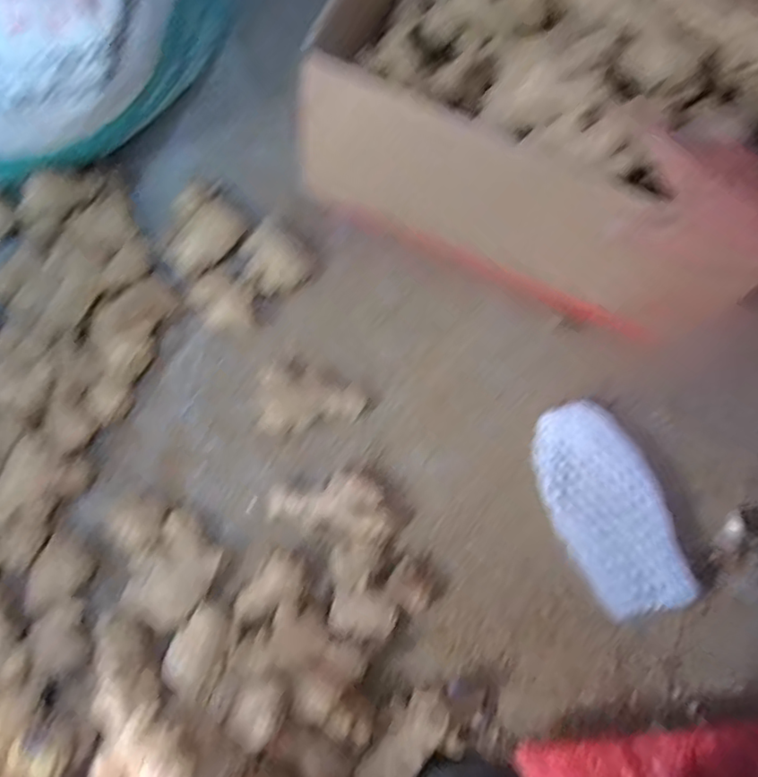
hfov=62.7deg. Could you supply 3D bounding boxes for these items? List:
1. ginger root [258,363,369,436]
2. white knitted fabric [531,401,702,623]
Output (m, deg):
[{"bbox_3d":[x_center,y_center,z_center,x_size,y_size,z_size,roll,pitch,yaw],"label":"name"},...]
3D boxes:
[{"bbox_3d":[-0.063,0.010,0.596,0.096,0.030,0.065,-5,74,-1],"label":"ginger root"},{"bbox_3d":[0.211,0.107,0.577,0.096,0.040,0.191,-16,74,-4],"label":"white knitted fabric"}]

